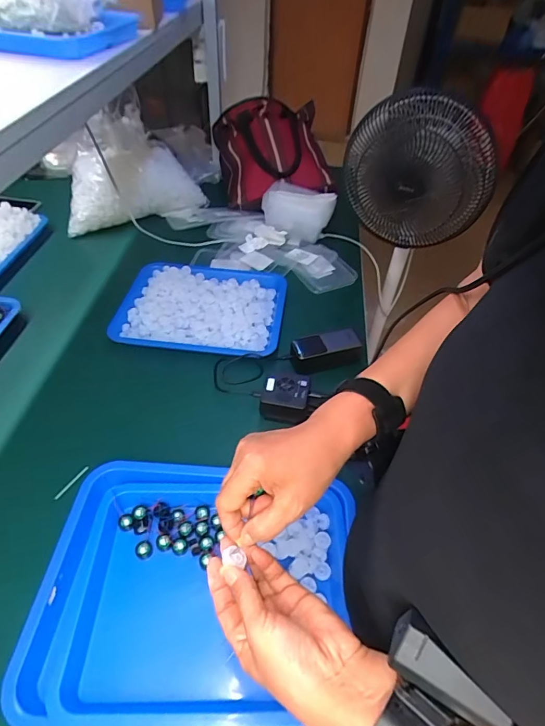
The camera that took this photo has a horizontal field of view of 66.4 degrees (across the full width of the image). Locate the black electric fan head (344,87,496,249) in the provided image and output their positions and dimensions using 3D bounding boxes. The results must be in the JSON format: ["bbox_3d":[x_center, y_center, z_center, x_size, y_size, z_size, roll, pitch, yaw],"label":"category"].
[{"bbox_3d":[0.286,-0.375,0.845,0.258,0.264,0.155,7,47,2],"label":"black electric fan head"}]

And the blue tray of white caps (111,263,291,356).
[{"bbox_3d":[-0.142,-0.121,0.851,0.318,0.037,0.239,6,47,2],"label":"blue tray of white caps"}]

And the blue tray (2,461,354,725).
[{"bbox_3d":[-0.094,0.272,0.514,0.377,0.038,0.299,5,47,1],"label":"blue tray"}]

